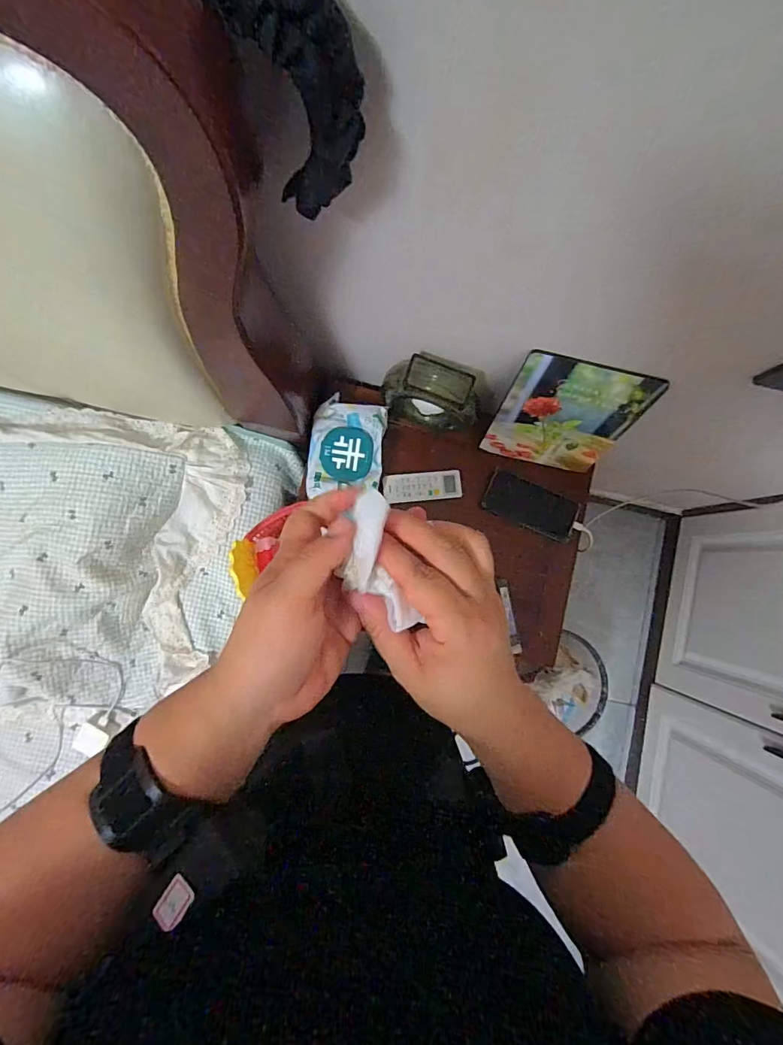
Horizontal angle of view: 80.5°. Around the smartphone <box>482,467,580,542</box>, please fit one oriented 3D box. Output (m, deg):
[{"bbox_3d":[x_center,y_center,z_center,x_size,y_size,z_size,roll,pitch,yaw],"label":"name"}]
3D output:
[{"bbox_3d":[0.253,-0.030,0.836,0.170,0.011,0.076,24,83,0],"label":"smartphone"}]

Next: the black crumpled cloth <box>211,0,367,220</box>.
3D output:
[{"bbox_3d":[-0.071,-0.280,0.275,0.081,0.182,0.045,20,82,31],"label":"black crumpled cloth"}]

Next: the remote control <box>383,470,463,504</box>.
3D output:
[{"bbox_3d":[0.056,-0.064,0.808,0.135,0.023,0.053,-7,84,-4],"label":"remote control"}]

